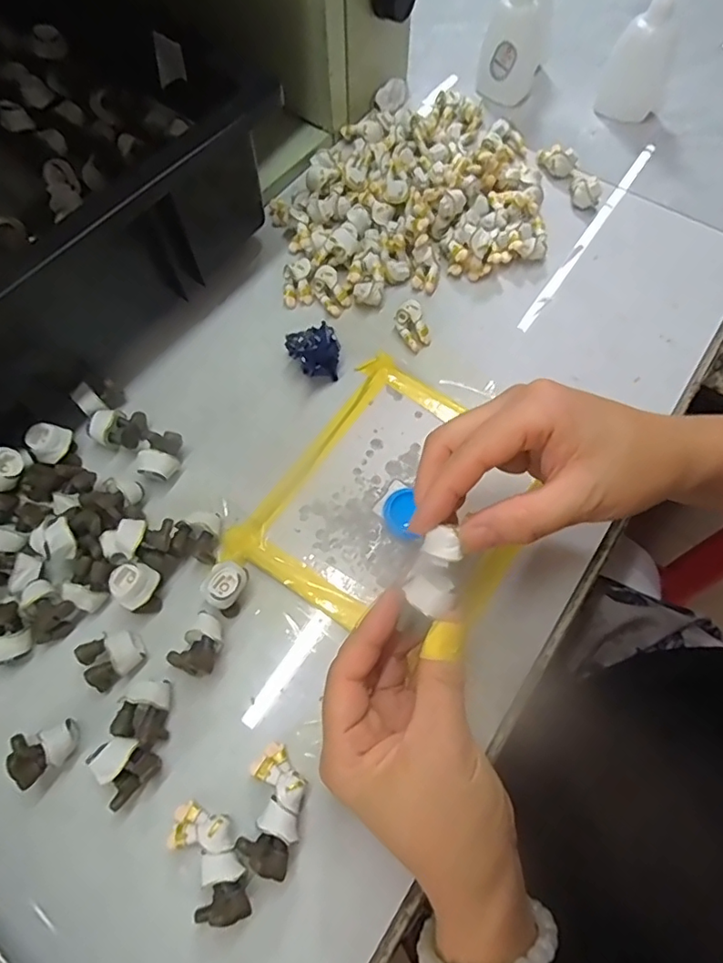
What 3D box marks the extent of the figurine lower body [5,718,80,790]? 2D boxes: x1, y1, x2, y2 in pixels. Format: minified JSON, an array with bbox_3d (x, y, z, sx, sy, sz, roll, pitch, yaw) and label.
[{"bbox_3d":[-0.148,0.127,0.256,0.027,0.022,0.023,-18,68,-7],"label":"figurine lower body"}]

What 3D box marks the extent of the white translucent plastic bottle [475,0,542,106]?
[{"bbox_3d":[0.120,-0.348,0.419,0.044,0.076,0.053,19,69,9],"label":"white translucent plastic bottle"}]

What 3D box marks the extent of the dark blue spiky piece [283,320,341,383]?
[{"bbox_3d":[-0.029,-0.078,0.343,0.032,0.025,0.031,0,67,1],"label":"dark blue spiky piece"}]

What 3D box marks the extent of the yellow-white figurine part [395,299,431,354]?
[{"bbox_3d":[0.033,-0.100,0.354,0.018,0.018,0.027,-21,69,-8],"label":"yellow-white figurine part"}]

